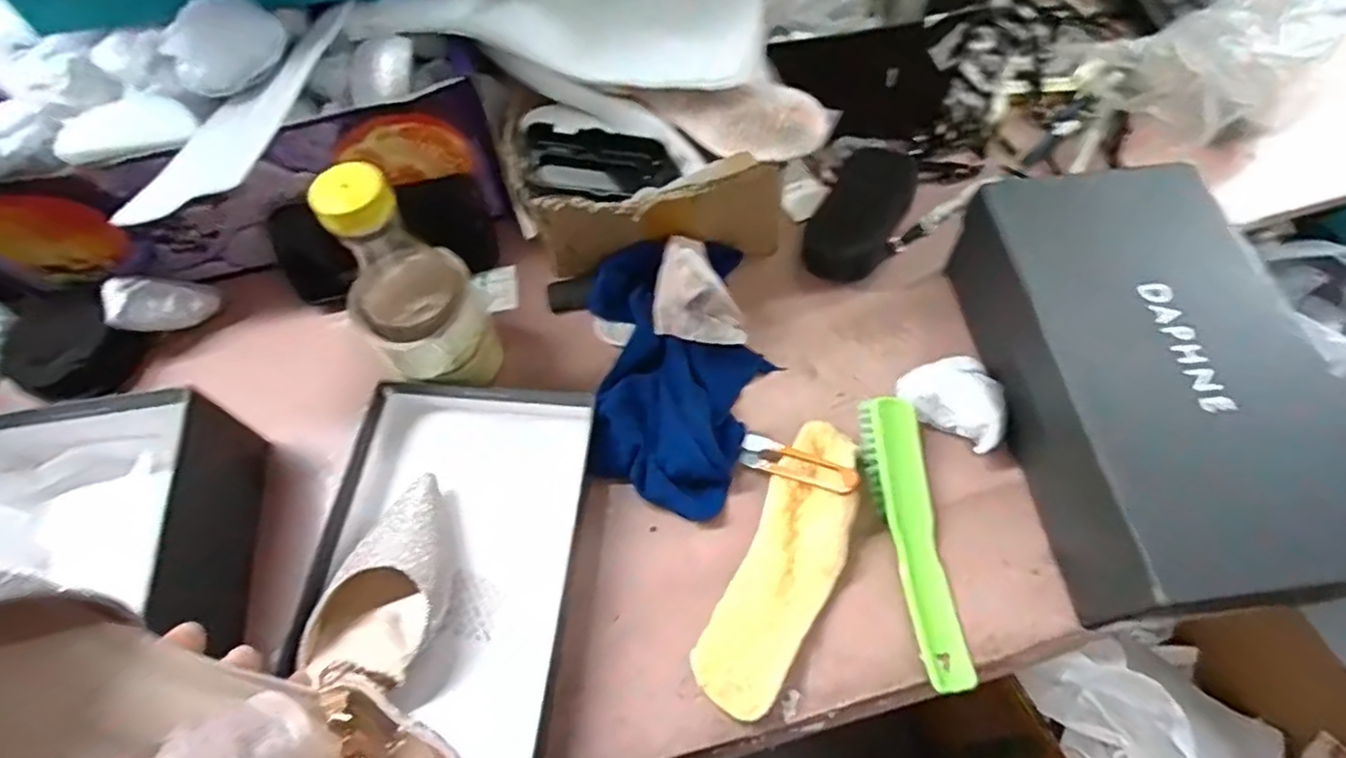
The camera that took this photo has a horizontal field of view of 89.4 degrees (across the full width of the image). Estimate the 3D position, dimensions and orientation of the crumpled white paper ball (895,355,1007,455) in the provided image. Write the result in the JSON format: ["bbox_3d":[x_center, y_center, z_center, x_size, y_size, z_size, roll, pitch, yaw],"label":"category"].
[{"bbox_3d":[0.206,0.010,0.495,0.077,0.036,0.061,29,68,17],"label":"crumpled white paper ball"}]

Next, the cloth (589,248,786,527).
[{"bbox_3d":[0.005,-0.014,0.504,0.131,0.064,0.220,-5,62,1],"label":"cloth"}]

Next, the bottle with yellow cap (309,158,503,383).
[{"bbox_3d":[-0.177,-0.058,0.465,0.074,0.207,0.074,-1,62,3],"label":"bottle with yellow cap"}]

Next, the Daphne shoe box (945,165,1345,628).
[{"bbox_3d":[0.310,0.001,0.457,0.148,0.103,0.288,-6,62,0],"label":"Daphne shoe box"}]

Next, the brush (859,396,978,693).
[{"bbox_3d":[0.159,0.104,0.452,0.039,0.034,0.184,-7,62,0],"label":"brush"}]

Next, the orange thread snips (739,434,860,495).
[{"bbox_3d":[0.088,0.061,0.476,0.090,0.016,0.026,15,62,39],"label":"orange thread snips"}]

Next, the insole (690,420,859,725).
[{"bbox_3d":[0.078,0.119,0.454,0.059,0.024,0.201,24,66,15],"label":"insole"}]

